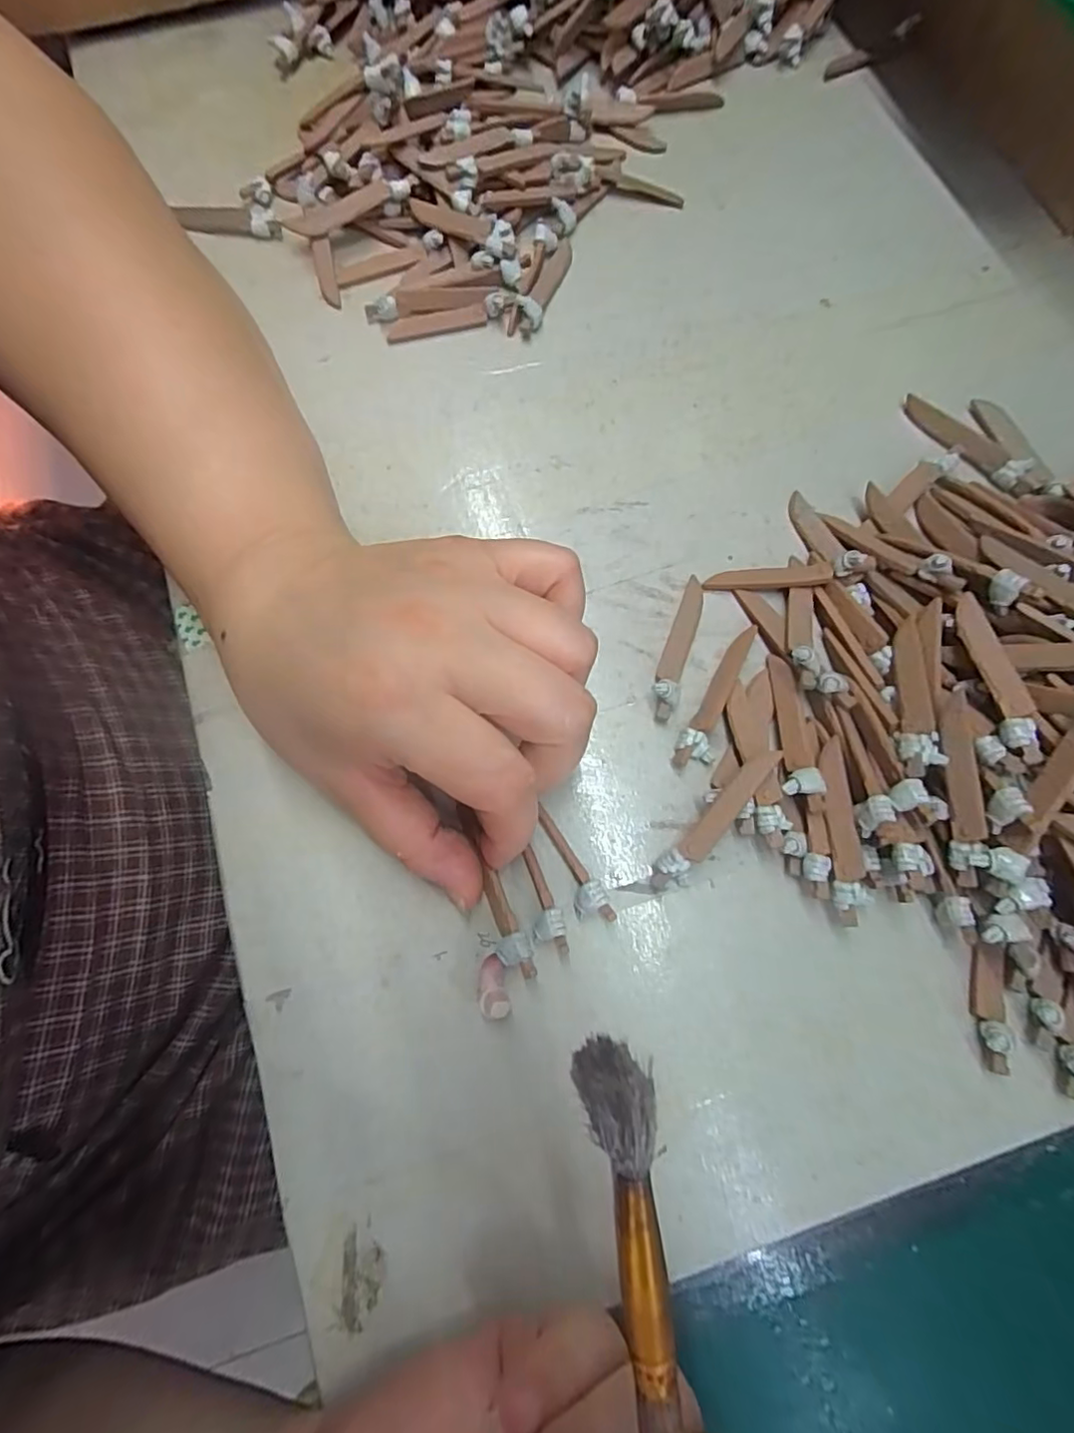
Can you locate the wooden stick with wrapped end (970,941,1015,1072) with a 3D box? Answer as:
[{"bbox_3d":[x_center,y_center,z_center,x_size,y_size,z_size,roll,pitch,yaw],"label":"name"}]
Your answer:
[{"bbox_3d":[0.140,0.089,0.179,0.008,0.010,0.036,11,76,4],"label":"wooden stick with wrapped end"}]

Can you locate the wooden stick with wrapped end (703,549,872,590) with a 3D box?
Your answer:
[{"bbox_3d":[0.094,-0.053,0.218,0.058,0.009,0.009,-4,74,17],"label":"wooden stick with wrapped end"}]

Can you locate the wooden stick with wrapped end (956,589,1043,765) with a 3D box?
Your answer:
[{"bbox_3d":[0.143,-0.014,0.182,0.008,0.005,0.058,-1,62,1],"label":"wooden stick with wrapped end"}]

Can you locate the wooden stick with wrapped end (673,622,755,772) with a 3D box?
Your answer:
[{"bbox_3d":[0.065,-0.008,0.211,0.013,0.007,0.059,25,77,8],"label":"wooden stick with wrapped end"}]

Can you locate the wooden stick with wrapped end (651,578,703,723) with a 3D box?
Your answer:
[{"bbox_3d":[0.052,-0.026,0.215,0.010,0.011,0.058,17,76,6],"label":"wooden stick with wrapped end"}]

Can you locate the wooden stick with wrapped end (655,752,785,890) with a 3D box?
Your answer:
[{"bbox_3d":[0.059,0.035,0.193,0.011,0.009,0.058,40,92,11],"label":"wooden stick with wrapped end"}]

